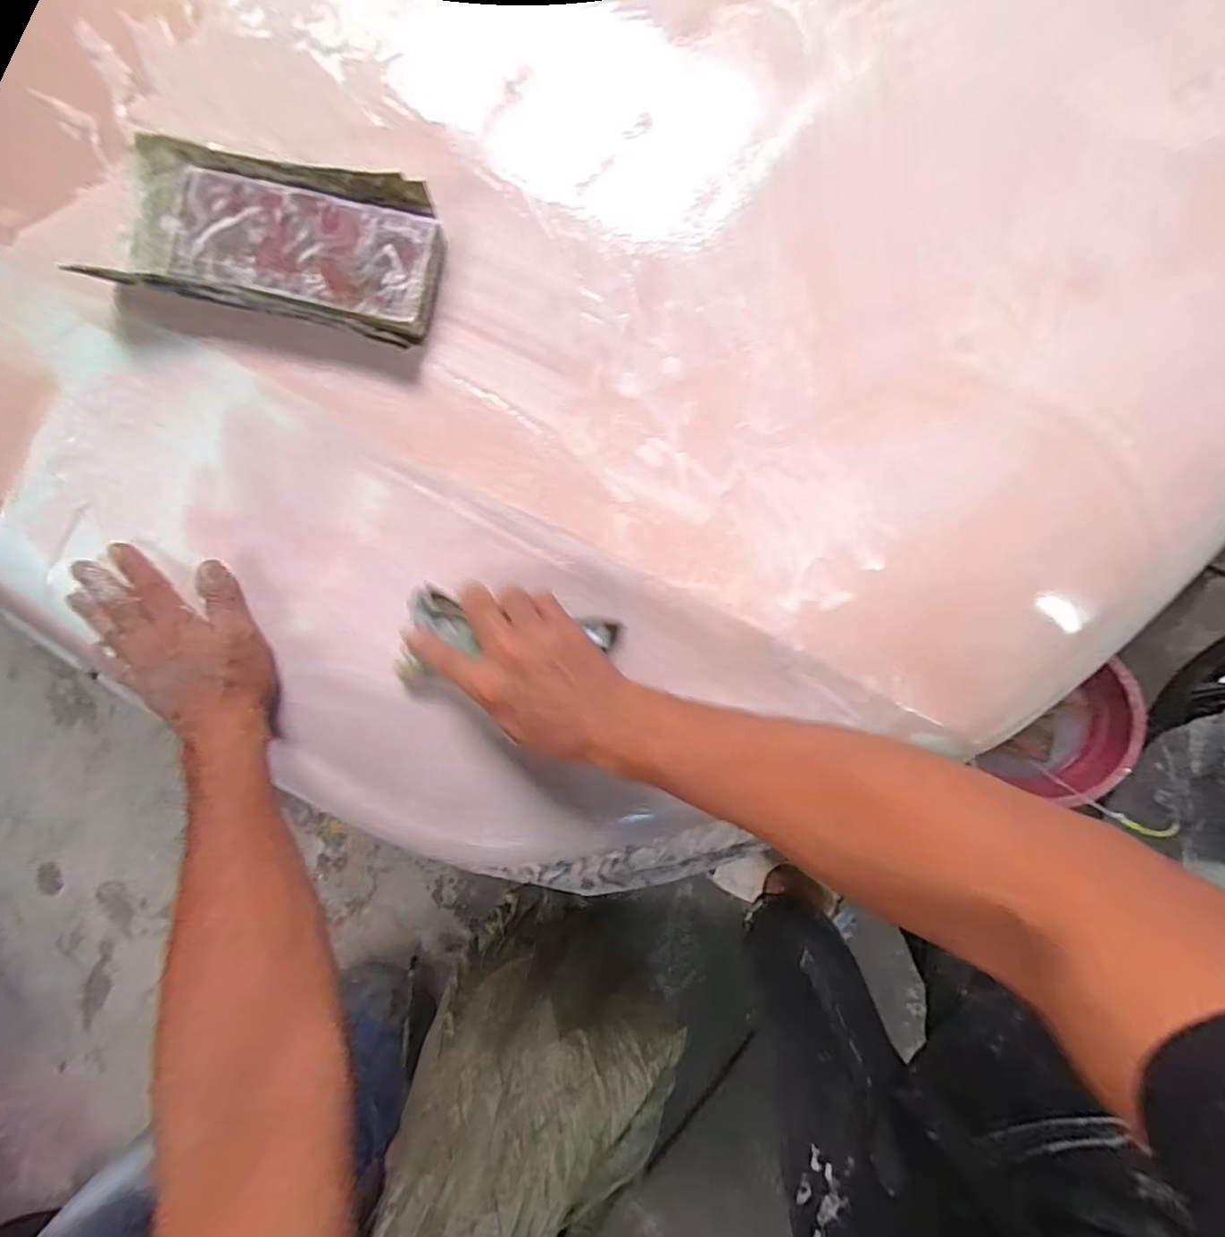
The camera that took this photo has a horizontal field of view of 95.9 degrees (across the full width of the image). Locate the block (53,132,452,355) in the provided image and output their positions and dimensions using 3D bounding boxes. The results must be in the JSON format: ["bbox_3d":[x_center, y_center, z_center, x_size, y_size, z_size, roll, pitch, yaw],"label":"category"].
[{"bbox_3d":[-0.237,-0.267,0.391,0.227,0.033,0.107,11,88,6],"label":"block"}]

